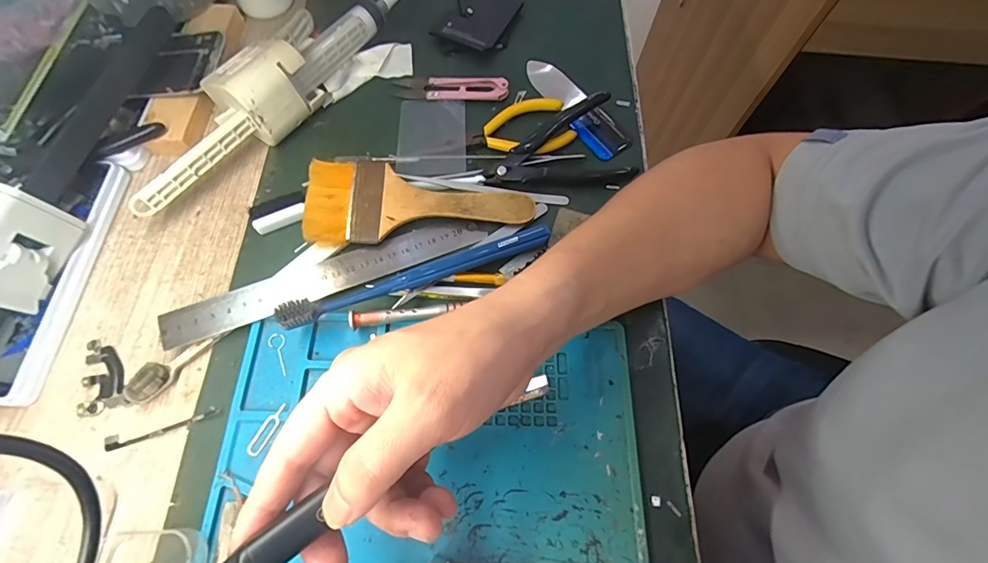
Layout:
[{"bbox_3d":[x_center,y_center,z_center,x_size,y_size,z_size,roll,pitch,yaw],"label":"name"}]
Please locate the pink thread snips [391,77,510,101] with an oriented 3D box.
[{"bbox_3d":[-0.037,-0.169,0.378,0.097,0.008,0.024,3,67,0],"label":"pink thread snips"}]

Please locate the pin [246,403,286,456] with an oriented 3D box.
[{"bbox_3d":[-0.137,0.089,0.267,0.010,0.004,0.032,31,70,11],"label":"pin"}]

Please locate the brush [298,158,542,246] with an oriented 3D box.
[{"bbox_3d":[-0.054,-0.060,0.325,0.161,0.019,0.062,-3,67,-3],"label":"brush"}]

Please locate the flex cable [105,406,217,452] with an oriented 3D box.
[{"bbox_3d":[-0.204,0.090,0.272,0.069,0.005,0.009,-15,68,-8],"label":"flex cable"}]

